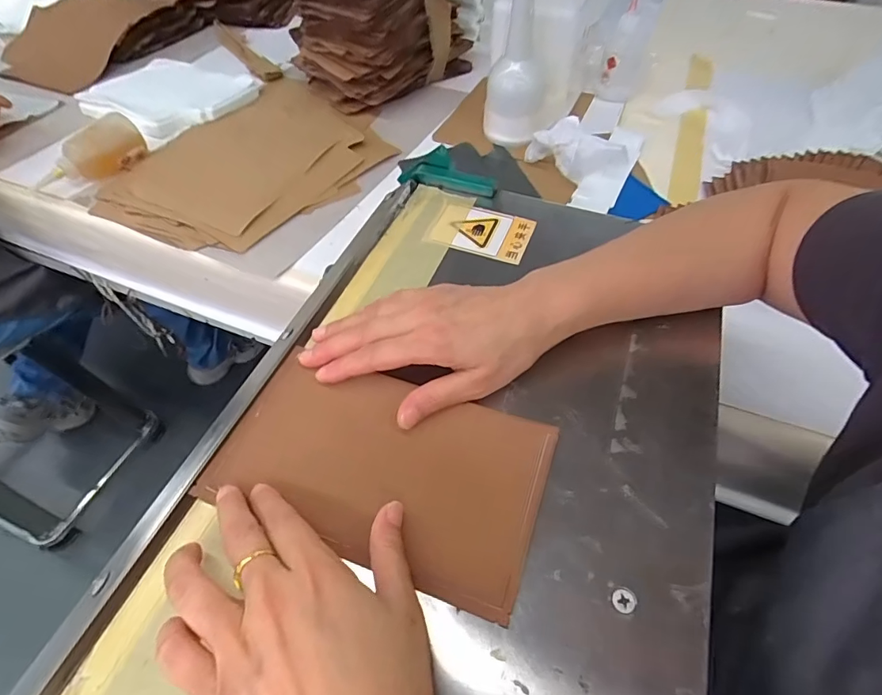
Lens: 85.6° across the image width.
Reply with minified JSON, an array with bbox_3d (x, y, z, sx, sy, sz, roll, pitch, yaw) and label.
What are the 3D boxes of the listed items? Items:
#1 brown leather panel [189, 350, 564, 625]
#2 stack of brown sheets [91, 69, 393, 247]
[{"bbox_3d":[-0.037,0.070,0.289,0.190,0.009,0.110,16,58,13],"label":"brown leather panel"},{"bbox_3d":[-0.291,-0.288,0.701,0.332,0.016,0.385,36,61,25],"label":"stack of brown sheets"}]

